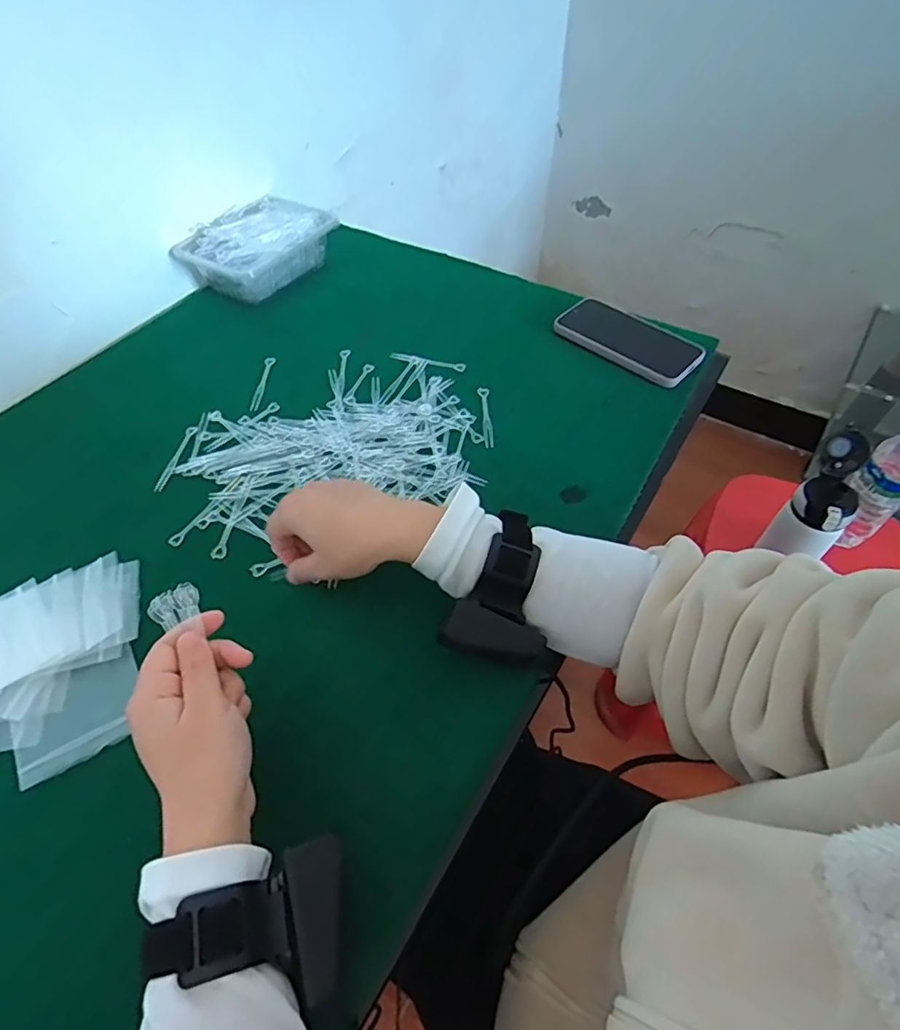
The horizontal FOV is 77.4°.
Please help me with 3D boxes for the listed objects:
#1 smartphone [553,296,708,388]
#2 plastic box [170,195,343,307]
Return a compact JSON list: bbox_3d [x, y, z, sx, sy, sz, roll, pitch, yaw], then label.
[{"bbox_3d":[0.204,-0.202,0.639,0.157,0.017,0.079,34,61,25],"label":"smartphone"},{"bbox_3d":[-0.242,-0.338,0.730,0.125,0.080,0.176,22,56,19],"label":"plastic box"}]

